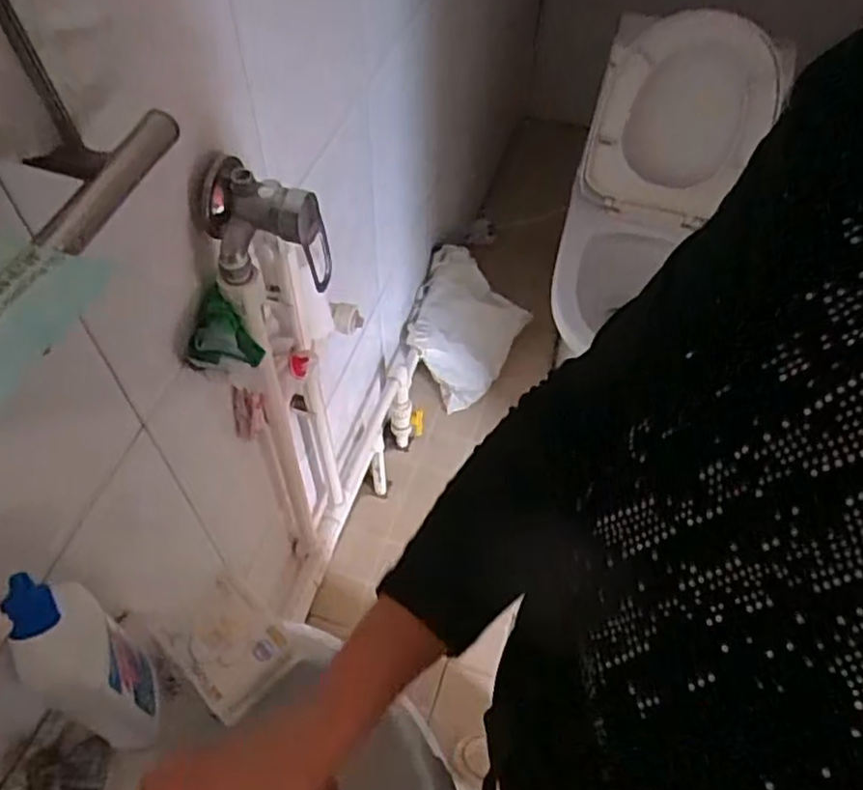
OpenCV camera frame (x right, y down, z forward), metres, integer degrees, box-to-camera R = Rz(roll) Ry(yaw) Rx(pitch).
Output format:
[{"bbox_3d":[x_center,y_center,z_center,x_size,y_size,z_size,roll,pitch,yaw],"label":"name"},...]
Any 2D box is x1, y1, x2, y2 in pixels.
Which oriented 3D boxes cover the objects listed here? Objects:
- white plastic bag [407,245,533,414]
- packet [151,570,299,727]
[{"bbox_3d":[0.075,-0.170,1.746,0.230,0.211,0.355,25,57,16],"label":"white plastic bag"},{"bbox_3d":[-0.184,0.220,0.636,0.107,0.020,0.082,38,62,23],"label":"packet"}]

